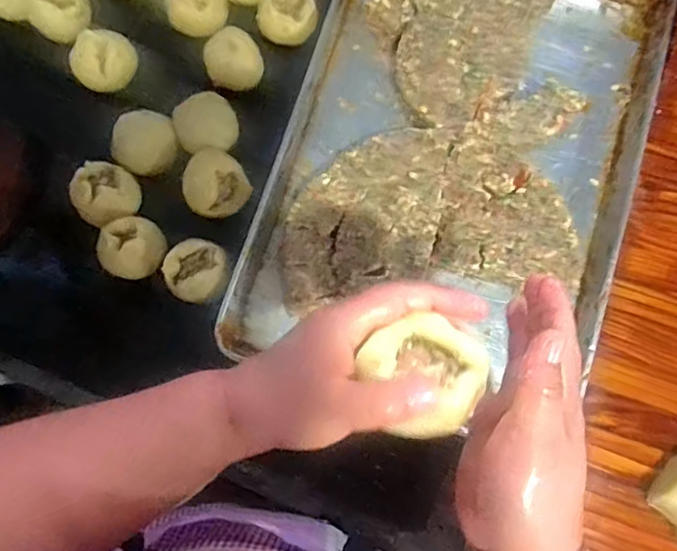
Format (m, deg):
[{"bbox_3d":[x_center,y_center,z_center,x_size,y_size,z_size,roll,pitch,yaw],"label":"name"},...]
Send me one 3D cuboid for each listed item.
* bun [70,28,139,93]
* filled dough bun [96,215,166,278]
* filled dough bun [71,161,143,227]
[{"bbox_3d":[-0.291,-0.266,0.679,0.078,0.049,0.064,-36,81,-6],"label":"bun"},{"bbox_3d":[-0.239,-0.031,0.626,0.065,0.038,0.065,-1,80,0],"label":"filled dough bun"},{"bbox_3d":[-0.277,-0.097,0.643,0.067,0.043,0.072,0,80,0],"label":"filled dough bun"}]

